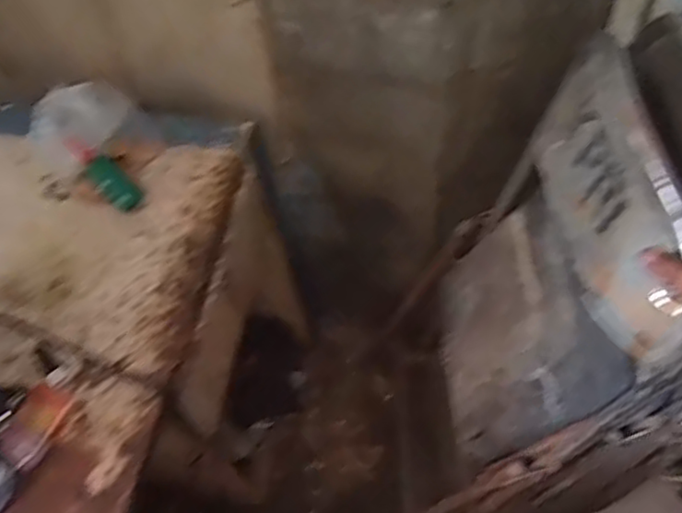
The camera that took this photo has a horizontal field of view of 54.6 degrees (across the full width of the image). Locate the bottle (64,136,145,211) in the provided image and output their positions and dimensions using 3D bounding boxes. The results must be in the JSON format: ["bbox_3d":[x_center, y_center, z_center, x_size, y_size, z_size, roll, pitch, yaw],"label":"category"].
[{"bbox_3d":[-0.318,-0.112,0.885,0.118,0.032,0.037,45,67,-4],"label":"bottle"}]

